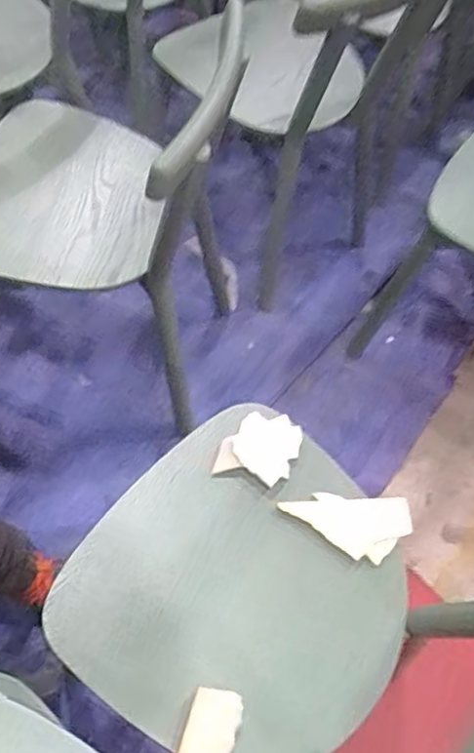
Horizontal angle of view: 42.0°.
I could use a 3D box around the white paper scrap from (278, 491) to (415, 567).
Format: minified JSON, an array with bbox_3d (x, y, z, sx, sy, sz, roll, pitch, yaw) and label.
[{"bbox_3d":[0.150,0.206,0.850,0.172,0.012,0.085,3,75,4],"label":"white paper scrap"}]

